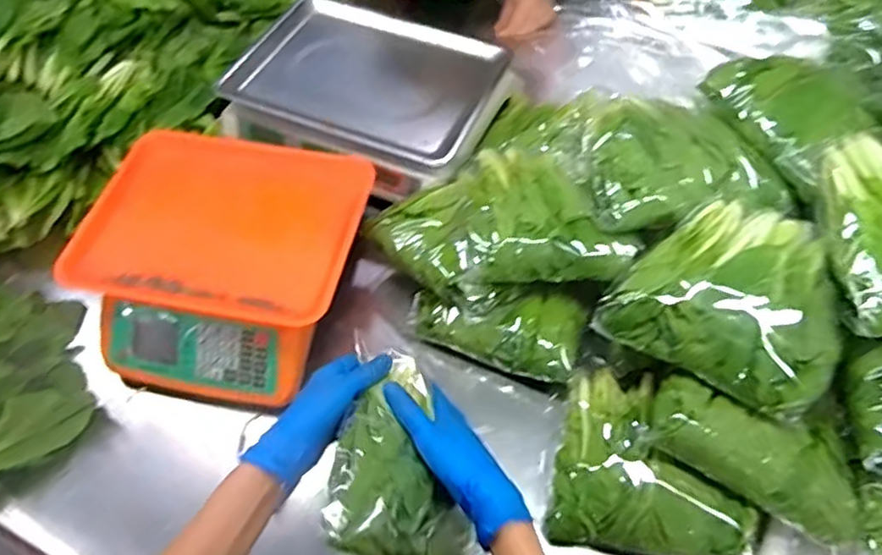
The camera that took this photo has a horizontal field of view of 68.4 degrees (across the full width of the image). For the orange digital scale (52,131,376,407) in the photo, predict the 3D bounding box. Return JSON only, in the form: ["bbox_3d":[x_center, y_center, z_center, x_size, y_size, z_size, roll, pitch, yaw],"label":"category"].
[{"bbox_3d":[-0.251,-0.020,0.754,0.304,0.102,0.286,8,57,7],"label":"orange digital scale"}]

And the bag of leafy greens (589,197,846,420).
[{"bbox_3d":[0.280,0.017,0.620,0.195,0.075,0.169,31,62,20],"label":"bag of leafy greens"}]

